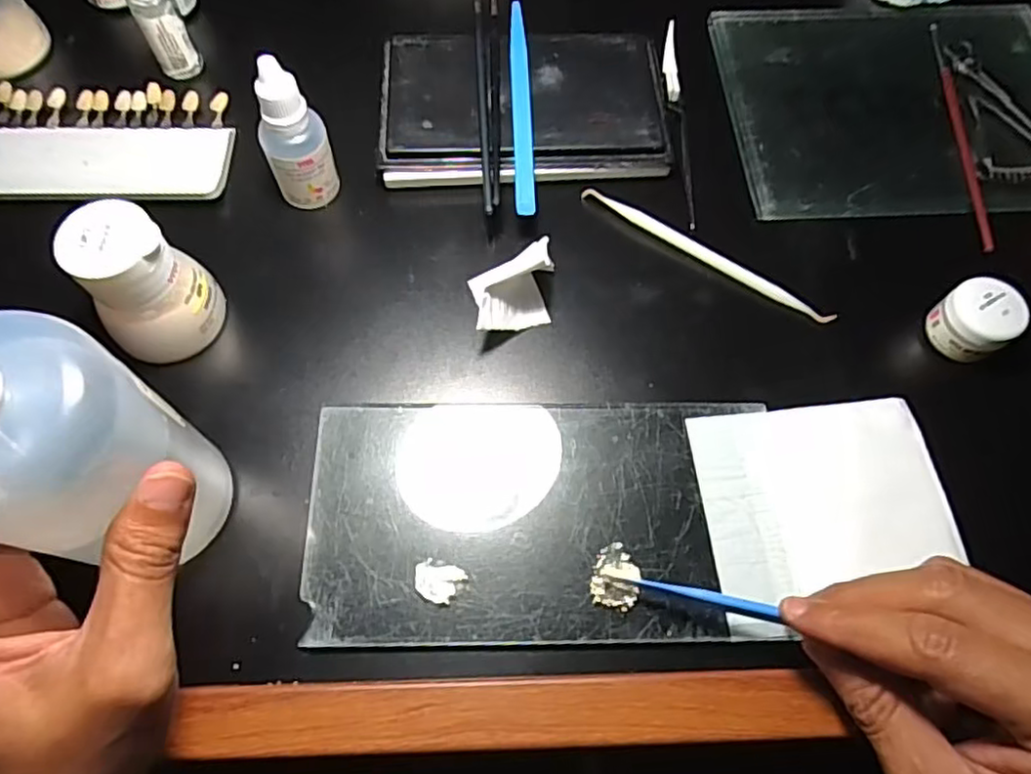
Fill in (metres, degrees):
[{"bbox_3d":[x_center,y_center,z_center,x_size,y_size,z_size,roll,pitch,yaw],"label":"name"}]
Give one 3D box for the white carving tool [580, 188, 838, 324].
[{"bbox_3d":[0.096,-0.068,0.335,0.138,0.005,0.009,31,71,11],"label":"white carving tool"}]

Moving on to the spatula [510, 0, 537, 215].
[{"bbox_3d":[0.003,-0.149,0.345,0.010,0.004,0.137,-1,68,-2],"label":"spatula"}]

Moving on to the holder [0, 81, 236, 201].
[{"bbox_3d":[-0.227,-0.128,0.344,0.149,0.012,0.078,0,68,-1],"label":"holder"}]

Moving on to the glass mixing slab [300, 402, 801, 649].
[{"bbox_3d":[0.014,0.054,0.279,0.197,0.005,0.100,-1,68,-1],"label":"glass mixing slab"}]

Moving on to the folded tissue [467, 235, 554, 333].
[{"bbox_3d":[0.000,-0.048,0.311,0.048,0.030,0.036,-21,70,-9],"label":"folded tissue"}]

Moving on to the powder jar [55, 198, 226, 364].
[{"bbox_3d":[-0.159,-0.043,0.283,0.047,0.062,0.042,-42,75,-16],"label":"powder jar"}]

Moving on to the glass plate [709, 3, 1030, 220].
[{"bbox_3d":[0.223,-0.168,0.377,0.199,0.011,0.159,-3,68,-2],"label":"glass plate"}]

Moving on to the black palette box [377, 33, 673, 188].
[{"bbox_3d":[0.005,-0.150,0.357,0.151,0.022,0.096,0,68,-1],"label":"black palette box"}]

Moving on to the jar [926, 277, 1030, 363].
[{"bbox_3d":[0.214,-0.031,0.308,0.030,0.028,0.031,0,68,-1],"label":"jar"}]

